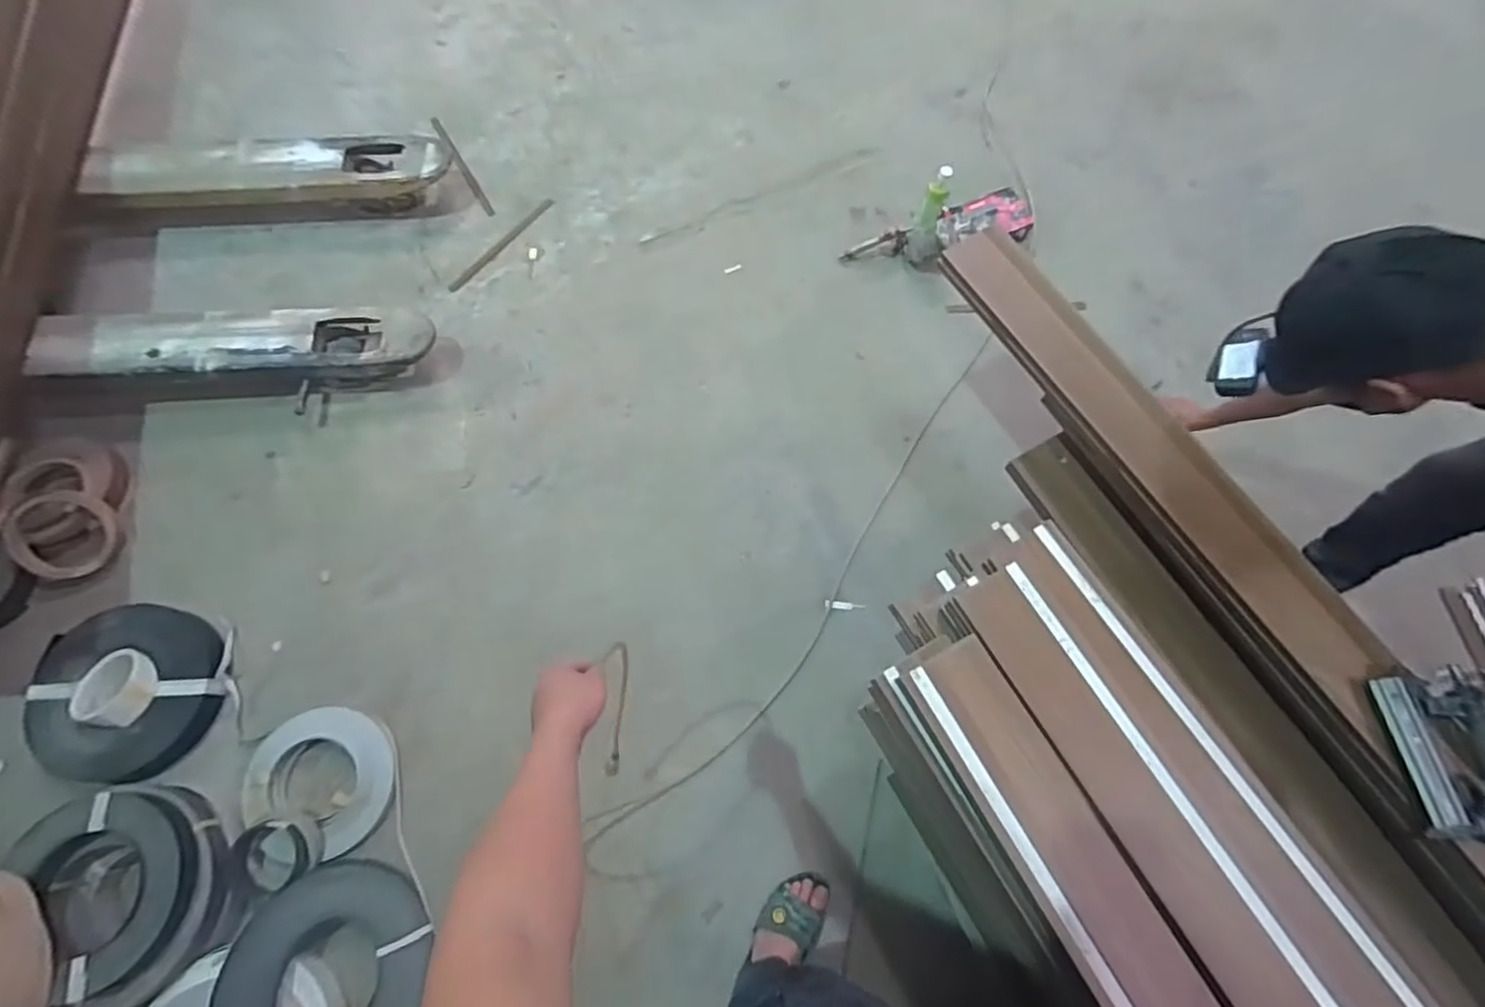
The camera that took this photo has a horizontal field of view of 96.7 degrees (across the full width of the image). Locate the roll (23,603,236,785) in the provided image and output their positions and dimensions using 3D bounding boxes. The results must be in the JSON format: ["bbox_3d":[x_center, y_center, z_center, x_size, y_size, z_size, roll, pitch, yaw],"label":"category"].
[{"bbox_3d":[-1.247,0.373,1.345,0.344,0.103,0.323,1,70,-2],"label":"roll"}]

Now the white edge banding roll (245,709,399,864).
[{"bbox_3d":[-0.843,0.546,1.327,0.297,0.042,0.262,22,71,6],"label":"white edge banding roll"}]

